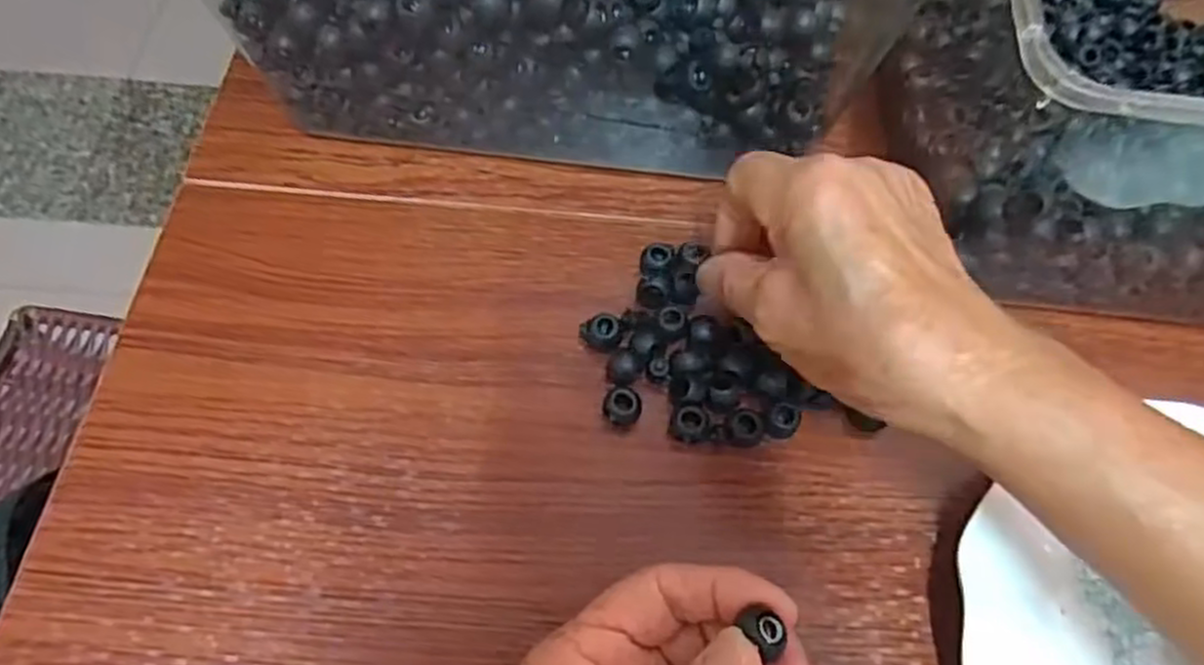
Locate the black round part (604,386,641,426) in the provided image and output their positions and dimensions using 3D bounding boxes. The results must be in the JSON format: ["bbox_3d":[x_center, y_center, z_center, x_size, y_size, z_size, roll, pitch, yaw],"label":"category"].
[{"bbox_3d":[0.008,0.031,0.315,0.016,0.013,0.014,2,63,-2],"label":"black round part"}]

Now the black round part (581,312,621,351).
[{"bbox_3d":[0.000,0.001,0.330,0.017,0.014,0.016,1,63,-2],"label":"black round part"}]

